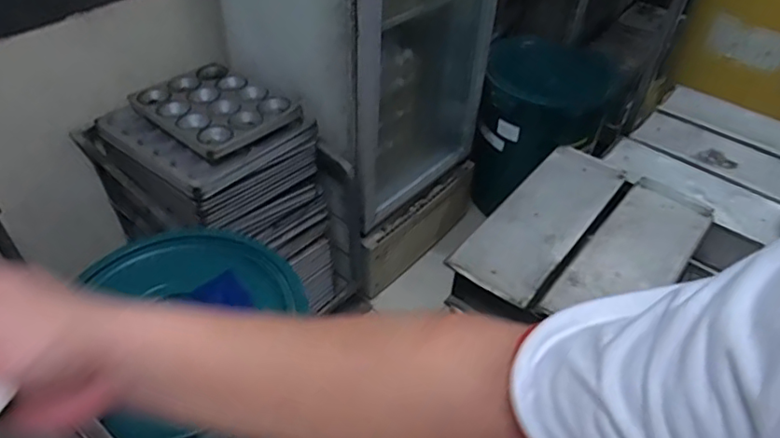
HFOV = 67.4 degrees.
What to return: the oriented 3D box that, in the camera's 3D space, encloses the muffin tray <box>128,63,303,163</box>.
[{"bbox_3d":[-0.425,-0.289,1.422,0.351,0.041,0.284,33,51,30],"label":"muffin tray"}]

